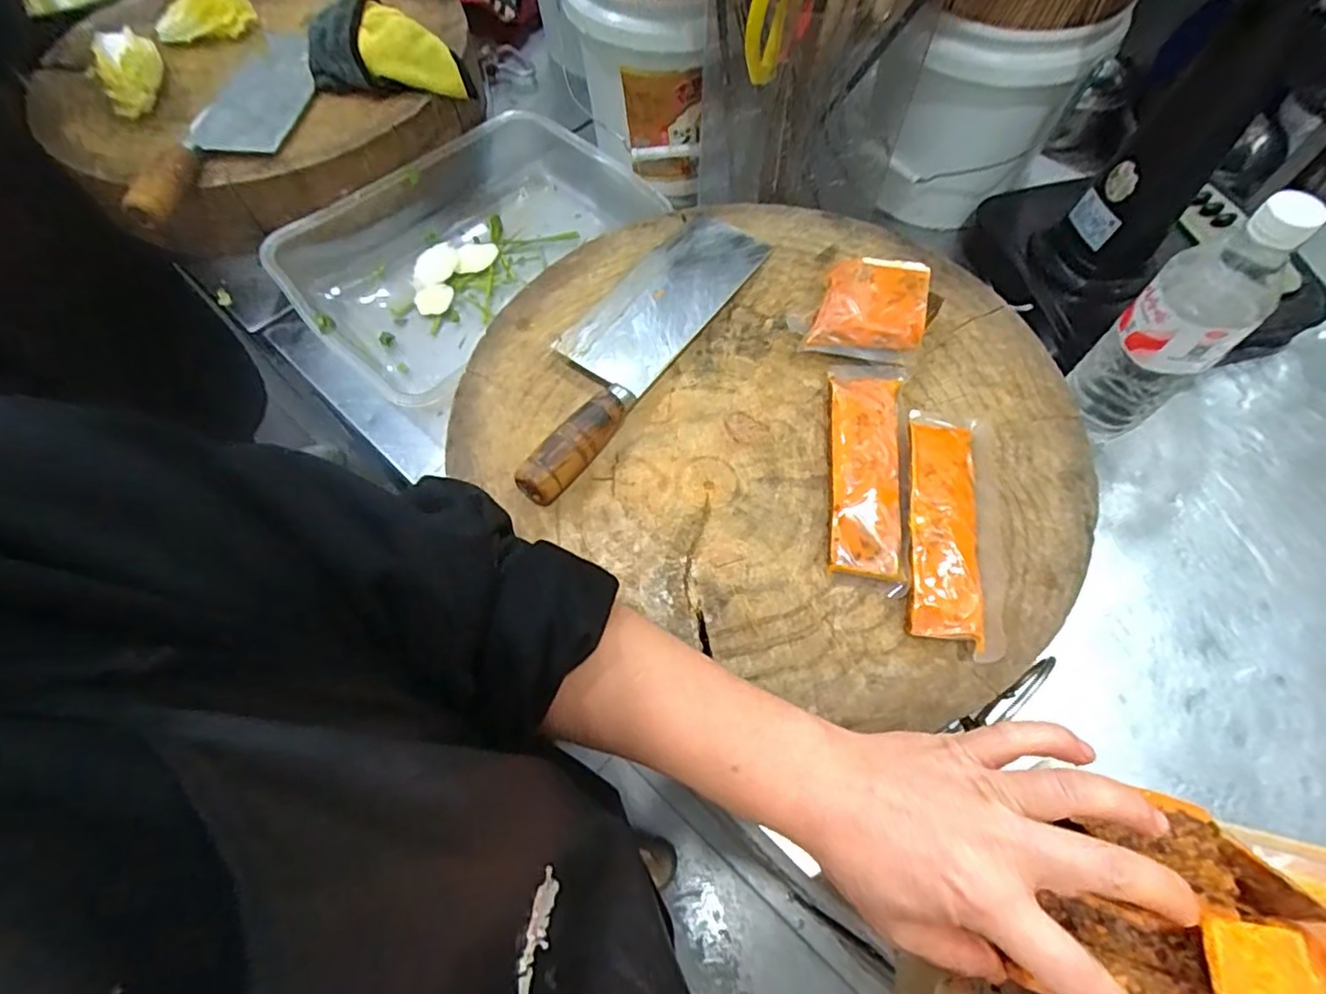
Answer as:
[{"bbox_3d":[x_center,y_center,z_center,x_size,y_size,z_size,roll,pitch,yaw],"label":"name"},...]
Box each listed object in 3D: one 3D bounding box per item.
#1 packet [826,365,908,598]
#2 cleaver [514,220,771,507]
[{"bbox_3d":[0.140,-0.023,0.425,0.051,0.017,0.173,8,64,5],"label":"packet"},{"bbox_3d":[-0.027,-0.128,0.481,0.084,0.033,0.303,30,68,15],"label":"cleaver"}]

